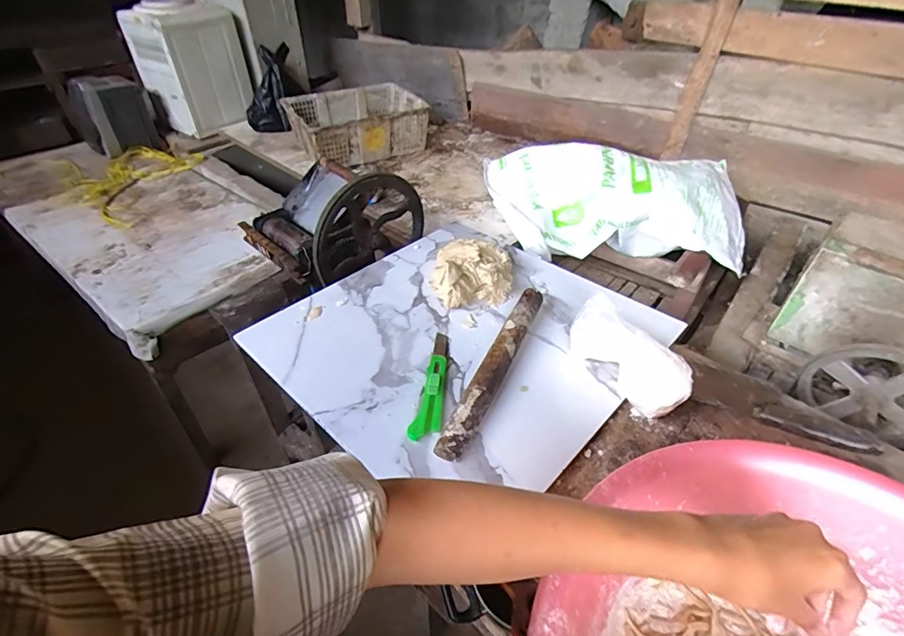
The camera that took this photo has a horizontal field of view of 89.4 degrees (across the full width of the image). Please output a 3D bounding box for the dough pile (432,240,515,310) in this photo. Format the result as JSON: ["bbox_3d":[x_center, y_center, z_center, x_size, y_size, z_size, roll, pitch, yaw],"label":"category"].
[{"bbox_3d":[0.036,-0.083,0.773,0.134,0.061,0.155,4,43,4],"label":"dough pile"}]

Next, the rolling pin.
[{"bbox_3d":[0.060,0.063,0.619,0.034,0.036,0.310,18,45,19],"label":"rolling pin"}]

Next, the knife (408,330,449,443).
[{"bbox_3d":[-0.022,0.084,0.618,0.033,0.013,0.186,7,43,7],"label":"knife"}]

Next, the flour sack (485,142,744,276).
[{"bbox_3d":[0.429,-0.315,1.270,0.681,0.216,0.395,6,43,6],"label":"flour sack"}]

